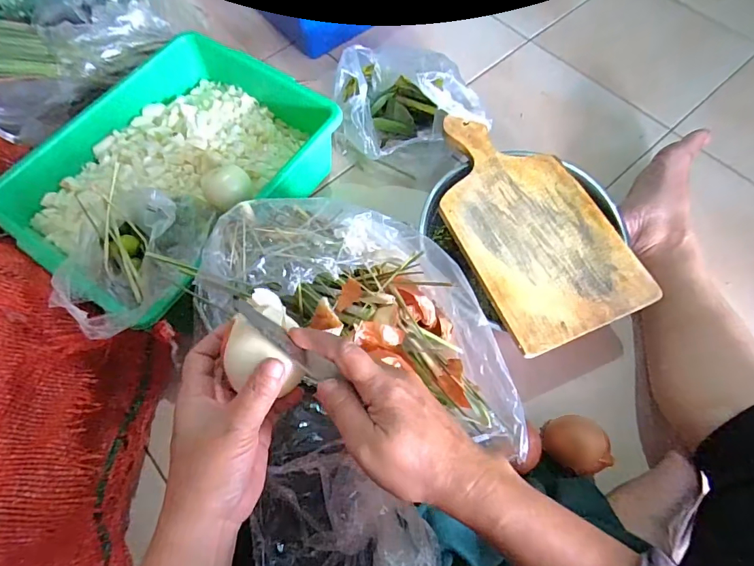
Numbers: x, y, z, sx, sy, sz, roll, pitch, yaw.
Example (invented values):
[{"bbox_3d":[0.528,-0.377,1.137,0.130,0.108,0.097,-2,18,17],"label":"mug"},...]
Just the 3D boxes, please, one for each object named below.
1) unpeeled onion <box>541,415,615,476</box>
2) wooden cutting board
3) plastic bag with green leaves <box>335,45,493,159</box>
[{"bbox_3d":[0.221,0.183,0.491,0.061,0.058,0.060,0,65,1],"label":"unpeeled onion"},{"bbox_3d":[0.180,-0.084,0.544,0.174,0.011,0.321,-22,67,-9],"label":"wooden cutting board"},{"bbox_3d":[0.046,-0.277,0.652,0.200,0.140,0.162,1,65,2],"label":"plastic bag with green leaves"}]

